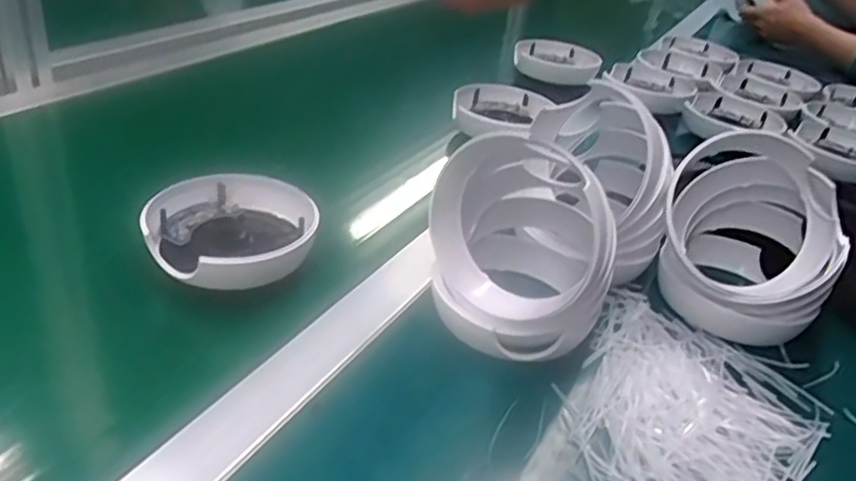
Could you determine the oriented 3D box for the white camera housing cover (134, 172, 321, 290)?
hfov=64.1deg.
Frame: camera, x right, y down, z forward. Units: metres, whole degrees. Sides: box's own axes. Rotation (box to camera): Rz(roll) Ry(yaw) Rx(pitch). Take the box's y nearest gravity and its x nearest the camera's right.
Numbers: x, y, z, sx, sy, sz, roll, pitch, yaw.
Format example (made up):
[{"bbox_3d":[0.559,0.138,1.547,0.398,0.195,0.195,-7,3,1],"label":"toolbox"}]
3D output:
[{"bbox_3d":[-0.141,-0.009,0.494,0.115,0.030,0.116,-3,33,-19],"label":"white camera housing cover"}]

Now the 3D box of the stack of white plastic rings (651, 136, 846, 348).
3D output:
[{"bbox_3d":[0.244,-0.008,0.516,0.119,0.128,0.120,23,34,22],"label":"stack of white plastic rings"}]

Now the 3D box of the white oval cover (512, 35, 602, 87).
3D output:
[{"bbox_3d":[0.182,-0.254,0.964,0.119,0.040,0.097,15,32,10],"label":"white oval cover"}]

